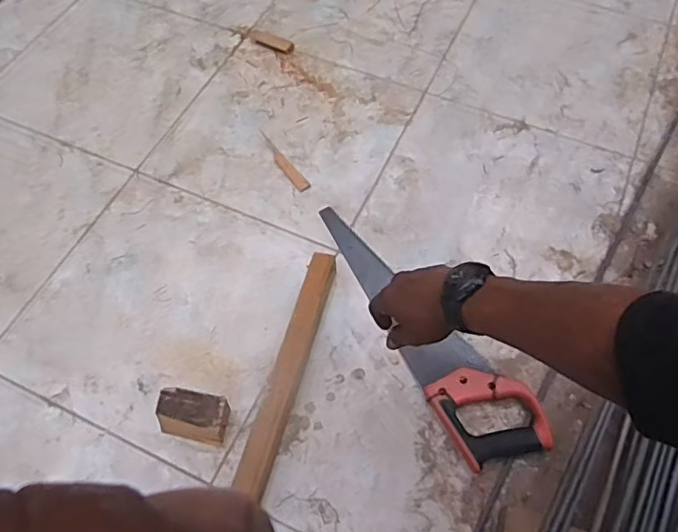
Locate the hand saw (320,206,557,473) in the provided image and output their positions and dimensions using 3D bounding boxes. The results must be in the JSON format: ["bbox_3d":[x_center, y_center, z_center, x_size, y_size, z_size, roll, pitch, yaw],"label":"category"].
[{"bbox_3d":[0.115,0.082,0.841,0.121,0.037,0.468,-29,61,-15],"label":"hand saw"}]

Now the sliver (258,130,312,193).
[{"bbox_3d":[-0.101,-0.187,1.003,0.024,0.004,0.153,-32,66,-16],"label":"sliver"}]

